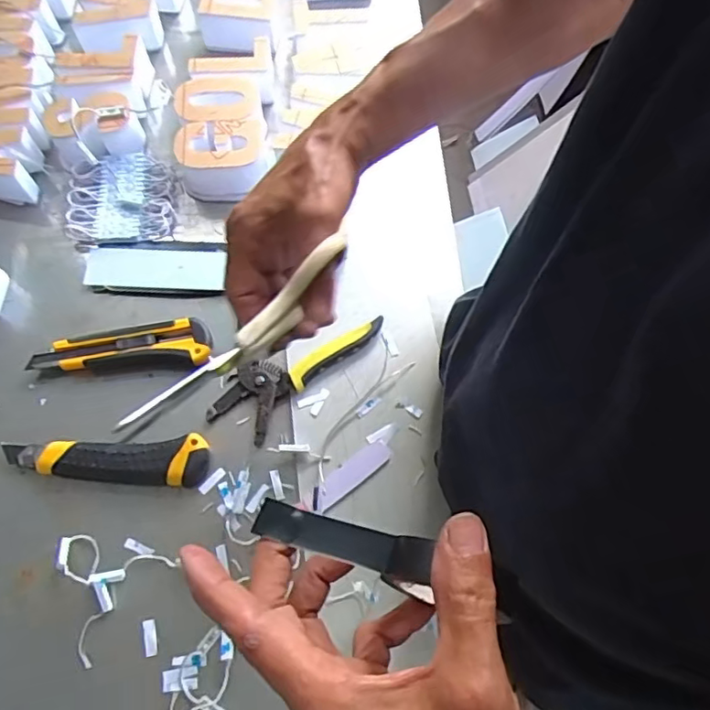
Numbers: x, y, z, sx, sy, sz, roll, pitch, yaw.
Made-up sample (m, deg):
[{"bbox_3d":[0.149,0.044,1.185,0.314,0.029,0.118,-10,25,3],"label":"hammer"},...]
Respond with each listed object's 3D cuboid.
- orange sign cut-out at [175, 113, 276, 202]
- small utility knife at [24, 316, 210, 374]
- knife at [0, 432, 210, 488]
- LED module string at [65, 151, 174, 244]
[{"bbox_3d":[-0.130,-0.194,0.582,0.087,0.047,0.062,-11,68,-6],"label":"orange sign cut-out"},{"bbox_3d":[-0.207,-0.005,0.522,0.152,0.021,0.042,-6,68,-4],"label":"small utility knife"},{"bbox_3d":[-0.207,0.089,0.483,0.165,0.021,0.038,-2,68,-2],"label":"knife"},{"bbox_3d":[-0.235,-0.155,0.582,0.095,0.022,0.096,-9,68,-5],"label":"LED module string"}]

